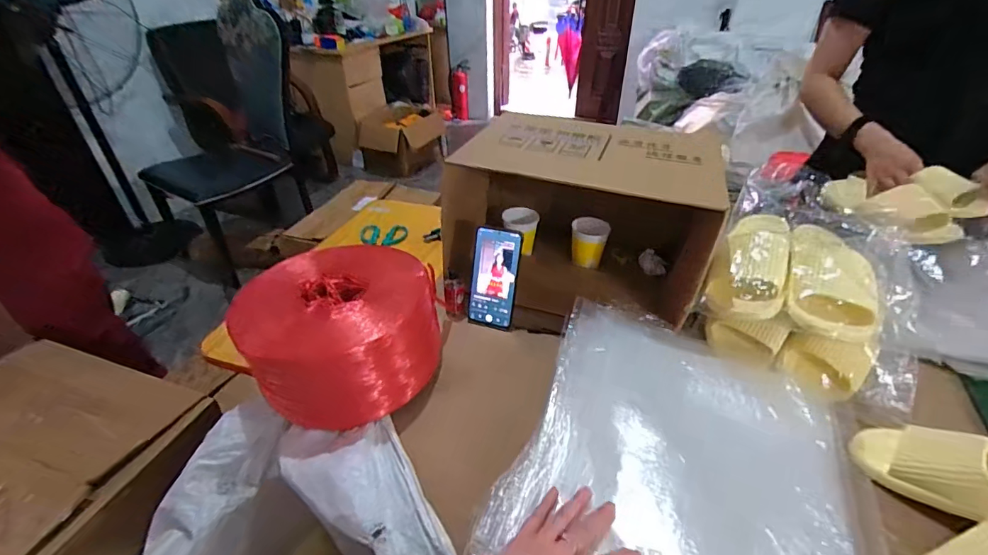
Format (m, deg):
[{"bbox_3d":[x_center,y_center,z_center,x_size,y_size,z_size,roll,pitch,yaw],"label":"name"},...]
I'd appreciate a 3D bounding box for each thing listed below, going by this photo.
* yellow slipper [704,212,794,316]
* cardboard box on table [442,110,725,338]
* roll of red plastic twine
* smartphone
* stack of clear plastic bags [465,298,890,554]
[{"bbox_3d":[0.389,-0.032,0.666,0.091,0.080,0.220,18,39,24],"label":"yellow slipper"},{"bbox_3d":[0.164,-0.108,0.806,0.392,0.286,0.321,11,37,16],"label":"cardboard box on table"},{"bbox_3d":[-0.211,0.072,0.626,0.249,0.127,0.249,0,35,0],"label":"roll of red plastic twine"},{"bbox_3d":[0.000,0.002,0.697,0.072,0.158,0.010,10,17,11],"label":"smartphone"},{"bbox_3d":[0.209,0.223,0.487,0.357,0.070,0.421,17,43,21],"label":"stack of clear plastic bags"}]

